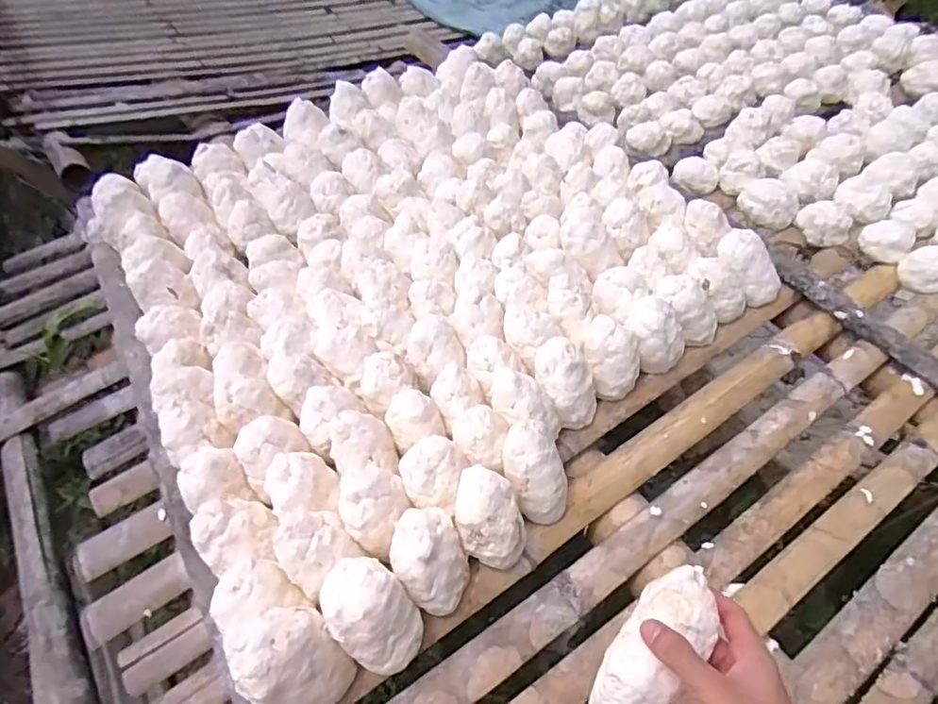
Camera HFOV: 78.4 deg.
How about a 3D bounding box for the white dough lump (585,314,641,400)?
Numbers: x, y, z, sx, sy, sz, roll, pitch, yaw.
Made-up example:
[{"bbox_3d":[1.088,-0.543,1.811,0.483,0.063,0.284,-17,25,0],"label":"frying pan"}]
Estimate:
[{"bbox_3d":[0.184,0.006,0.738,0.074,0.078,0.078,10,50,8],"label":"white dough lump"}]

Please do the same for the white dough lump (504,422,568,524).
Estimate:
[{"bbox_3d":[0.075,0.138,0.651,0.065,0.101,0.088,-21,52,-17],"label":"white dough lump"}]

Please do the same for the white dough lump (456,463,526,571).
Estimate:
[{"bbox_3d":[0.023,0.181,0.616,0.070,0.098,0.080,-1,49,-1],"label":"white dough lump"}]

